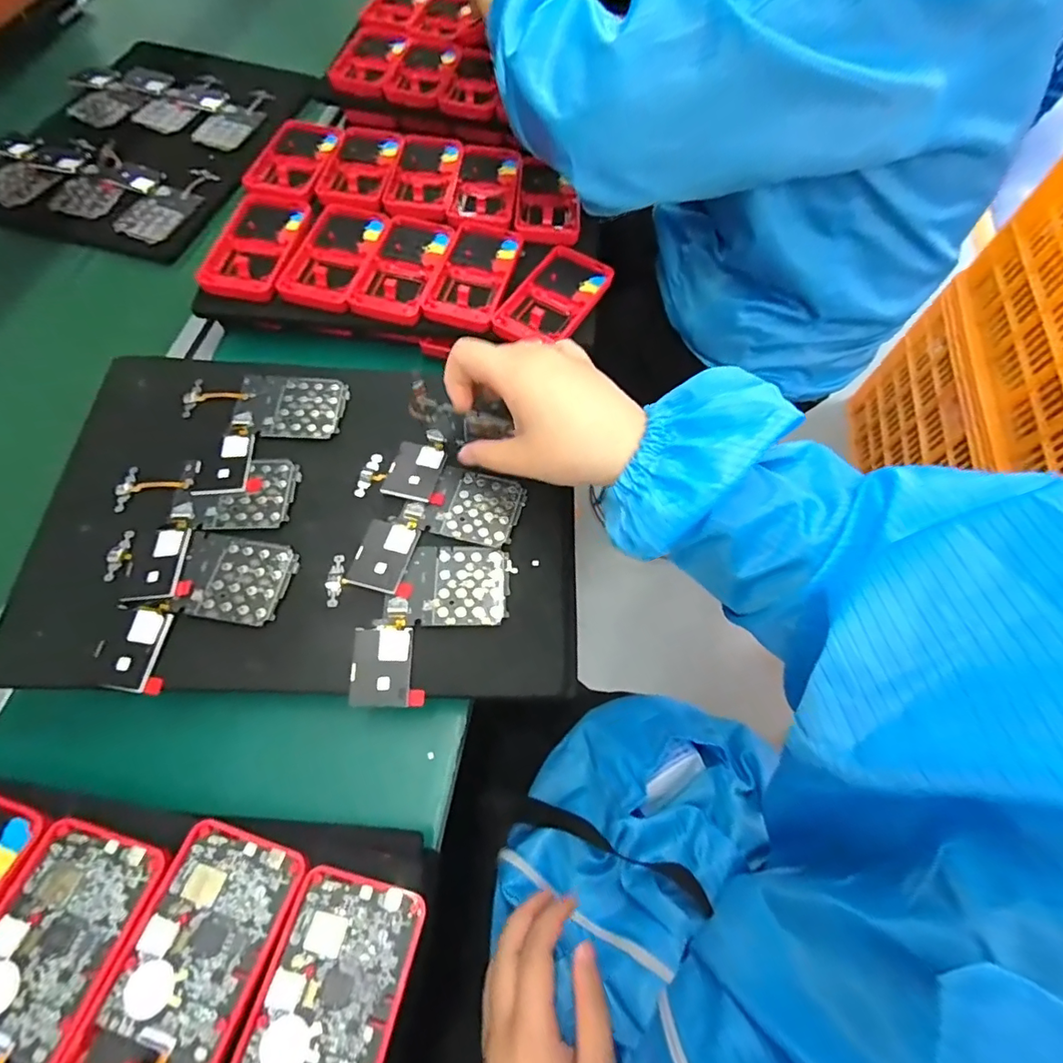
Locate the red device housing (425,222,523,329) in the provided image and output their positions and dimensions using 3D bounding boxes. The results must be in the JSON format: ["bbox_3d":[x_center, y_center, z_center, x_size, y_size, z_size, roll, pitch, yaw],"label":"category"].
[{"bbox_3d":[-0.051,-0.227,0.479,0.063,0.018,0.124,10,63,8],"label":"red device housing"}]

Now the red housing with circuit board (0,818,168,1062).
[{"bbox_3d":[-0.222,0.202,0.235,0.061,0.020,0.121,15,67,4],"label":"red housing with circuit board"}]

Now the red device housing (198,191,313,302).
[{"bbox_3d":[-0.247,-0.257,0.481,0.072,0.015,0.127,9,67,1],"label":"red device housing"}]

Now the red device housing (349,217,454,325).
[{"bbox_3d":[-0.114,-0.235,0.478,0.061,0.016,0.126,12,67,2],"label":"red device housing"}]

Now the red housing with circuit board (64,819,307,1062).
[{"bbox_3d":[-0.155,0.203,0.237,0.062,0.016,0.119,17,67,4],"label":"red housing with circuit board"}]

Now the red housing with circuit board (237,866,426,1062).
[{"bbox_3d":[-0.093,0.223,0.233,0.059,0.015,0.119,14,67,3],"label":"red housing with circuit board"}]

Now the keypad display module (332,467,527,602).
[{"bbox_3d":[-0.070,0.003,0.358,0.141,0.004,0.063,-35,73,-16],"label":"keypad display module"}]

